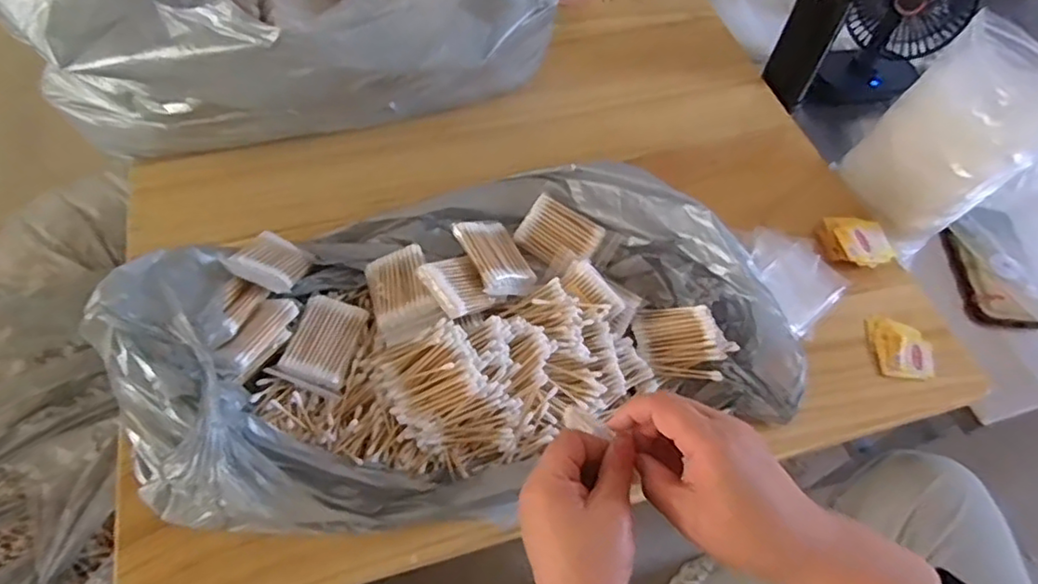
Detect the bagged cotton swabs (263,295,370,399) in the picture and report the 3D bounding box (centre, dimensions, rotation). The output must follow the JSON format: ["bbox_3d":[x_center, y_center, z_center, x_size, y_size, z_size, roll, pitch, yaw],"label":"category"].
[{"bbox_3d":[-0.168,0.044,0.557,0.056,0.011,0.080,21,65,-5],"label":"bagged cotton swabs"}]

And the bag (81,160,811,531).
[{"bbox_3d":[-0.041,0.034,0.560,0.534,0.113,0.288,-10,57,-10],"label":"bag"}]

